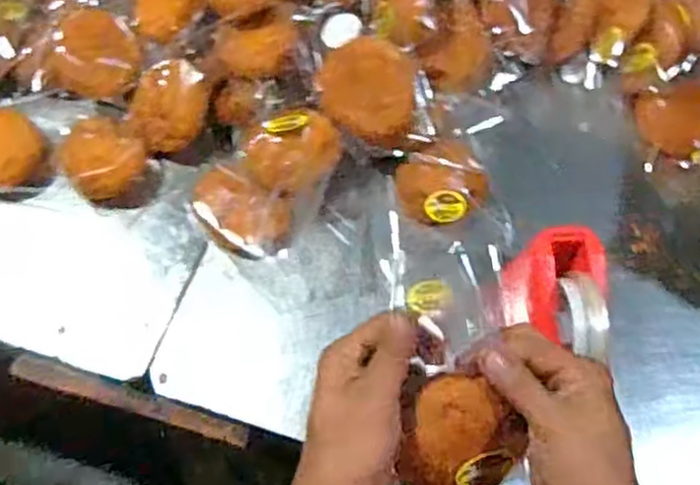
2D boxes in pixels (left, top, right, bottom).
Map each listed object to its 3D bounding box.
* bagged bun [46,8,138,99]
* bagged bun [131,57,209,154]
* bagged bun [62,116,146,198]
[{"bbox_3d":[-0.273,-0.201,0.774,0.094,0.048,0.081,-31,69,-12],"label":"bagged bun"},{"bbox_3d":[-0.190,-0.146,0.768,0.085,0.042,0.092,-15,67,-6],"label":"bagged bun"},{"bbox_3d":[-0.261,-0.086,0.771,0.081,0.050,0.074,0,66,1],"label":"bagged bun"}]

